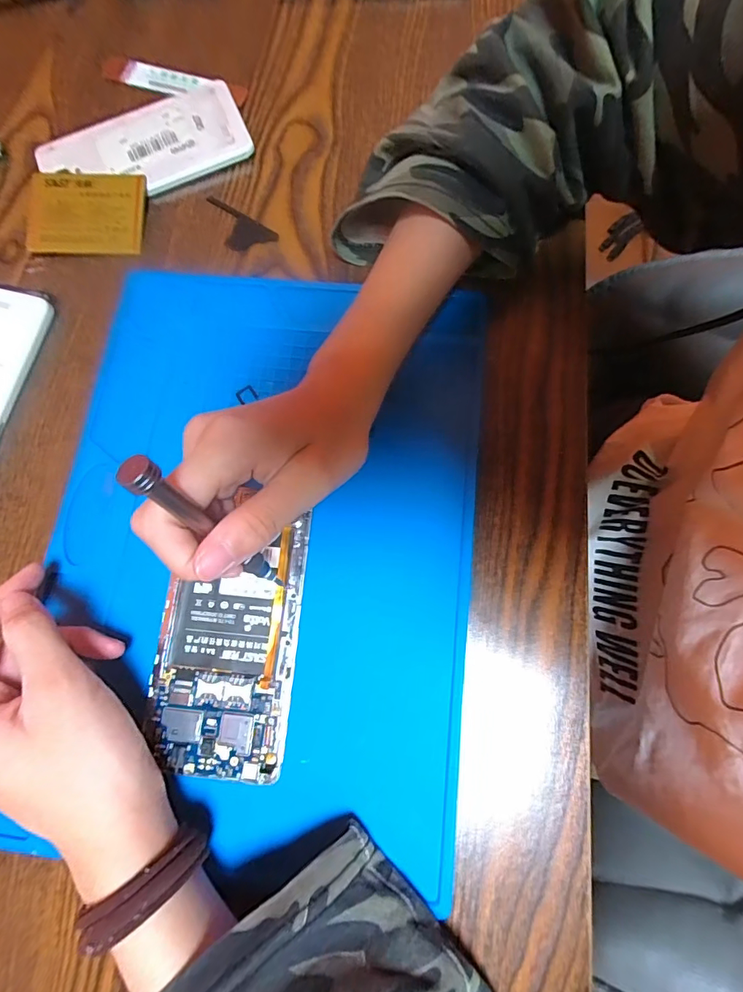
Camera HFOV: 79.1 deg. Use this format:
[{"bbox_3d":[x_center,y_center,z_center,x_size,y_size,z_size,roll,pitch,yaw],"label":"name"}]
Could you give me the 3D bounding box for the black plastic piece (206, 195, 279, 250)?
[{"bbox_3d":[-0.091,-0.177,0.297,0.059,0.004,0.024,34,79,9],"label":"black plastic piece"}]

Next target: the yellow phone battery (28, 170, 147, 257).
[{"bbox_3d":[-0.188,-0.187,0.298,0.075,0.004,0.057,0,85,0],"label":"yellow phone battery"}]

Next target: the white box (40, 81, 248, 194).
[{"bbox_3d":[-0.157,-0.241,0.312,0.138,0.008,0.071,-23,77,-4],"label":"white box"}]

